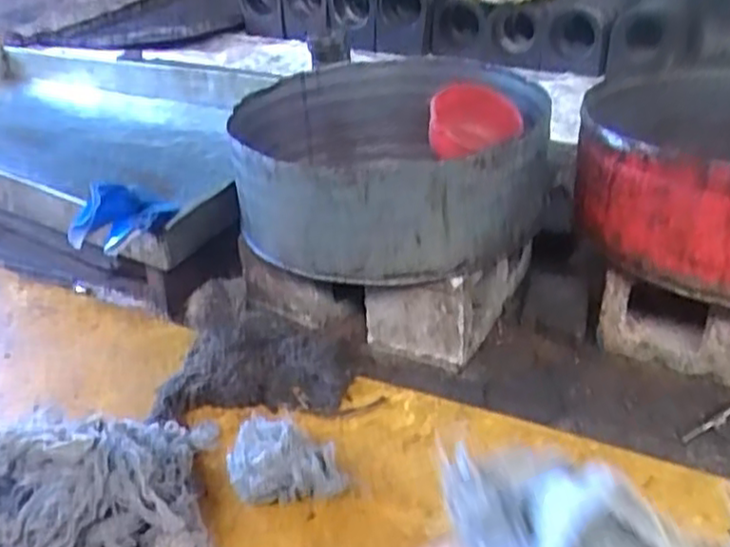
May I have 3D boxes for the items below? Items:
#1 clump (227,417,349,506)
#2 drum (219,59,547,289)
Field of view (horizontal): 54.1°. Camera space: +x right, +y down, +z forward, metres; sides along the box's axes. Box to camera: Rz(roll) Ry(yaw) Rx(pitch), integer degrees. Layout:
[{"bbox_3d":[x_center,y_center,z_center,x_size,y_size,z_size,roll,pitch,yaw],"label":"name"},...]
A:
[{"bbox_3d":[-0.112,0.263,1.016,0.162,0.072,0.105,-6,32,-3],"label":"clump"},{"bbox_3d":[0.049,-0.208,1.313,0.543,0.206,0.560,-2,32,1],"label":"drum"}]

